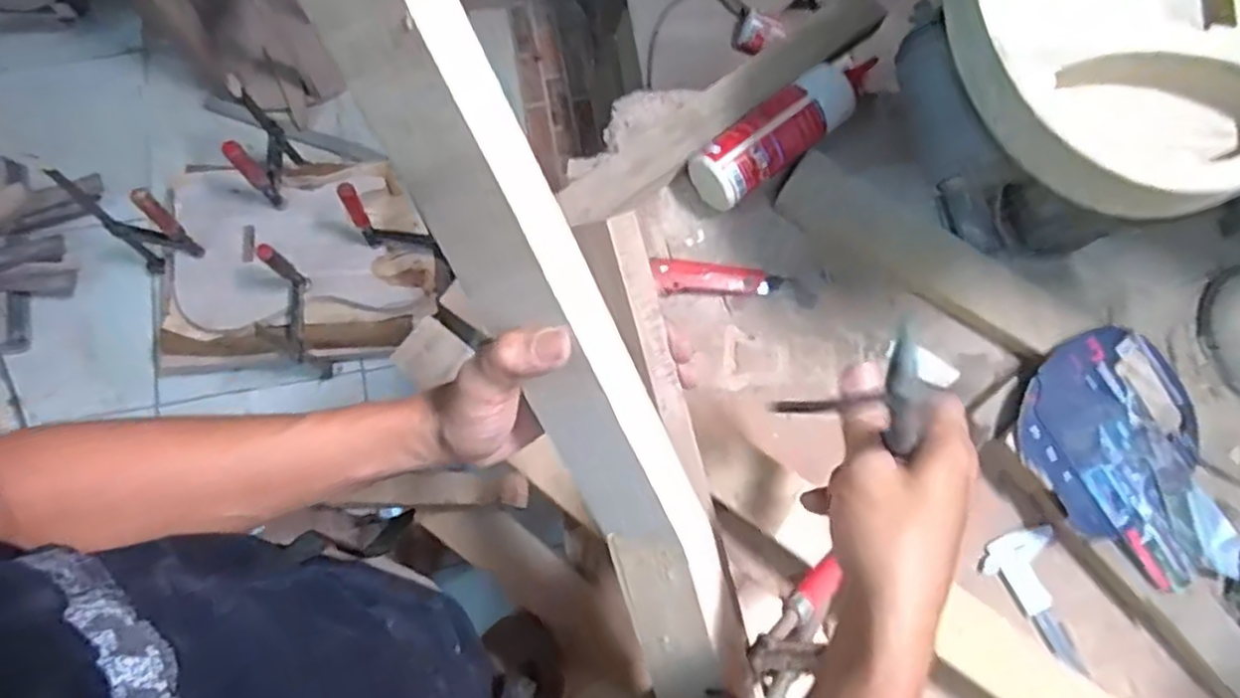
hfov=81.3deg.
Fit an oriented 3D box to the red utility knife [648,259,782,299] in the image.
[{"bbox_3d":[0.100,-0.074,0.738,0.129,0.019,0.035,-2,77,-2],"label":"red utility knife"}]

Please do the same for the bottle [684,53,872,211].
[{"bbox_3d":[0.177,-0.234,0.755,0.237,0.058,0.066,-37,80,-9],"label":"bottle"}]

